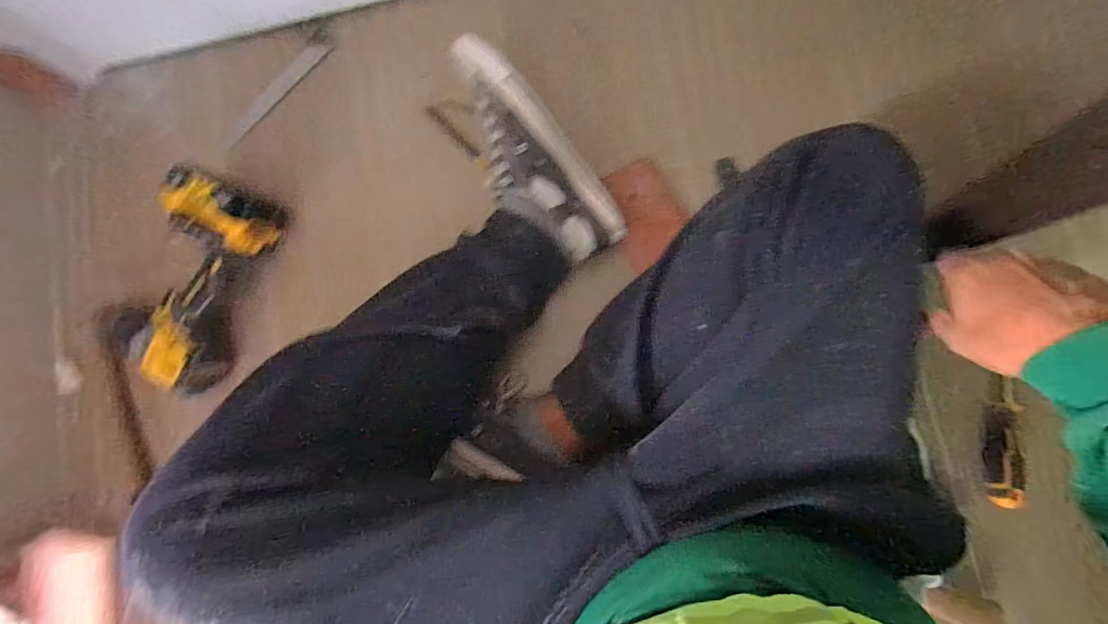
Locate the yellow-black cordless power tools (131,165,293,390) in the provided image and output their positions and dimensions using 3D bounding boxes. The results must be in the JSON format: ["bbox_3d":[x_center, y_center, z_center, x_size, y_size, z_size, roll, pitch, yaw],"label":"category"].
[{"bbox_3d":[-0.429,-0.042,0.582,0.114,0.085,0.271,20,86,7],"label":"yellow-black cordless power tools"}]

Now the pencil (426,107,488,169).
[{"bbox_3d":[-0.127,-0.227,0.626,0.014,0.008,0.117,-44,82,2],"label":"pencil"}]

